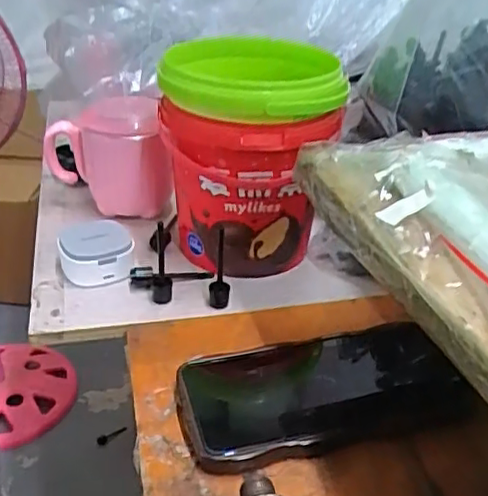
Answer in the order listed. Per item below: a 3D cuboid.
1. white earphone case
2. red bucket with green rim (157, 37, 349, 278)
[{"bbox_3d":[-0.113,0.002,0.481,0.053,0.031,0.050,-9,33,-17],"label":"white earphone case"},{"bbox_3d":[0.000,-0.070,0.486,0.119,0.155,0.118,-3,32,-9],"label":"red bucket with green rim"}]

